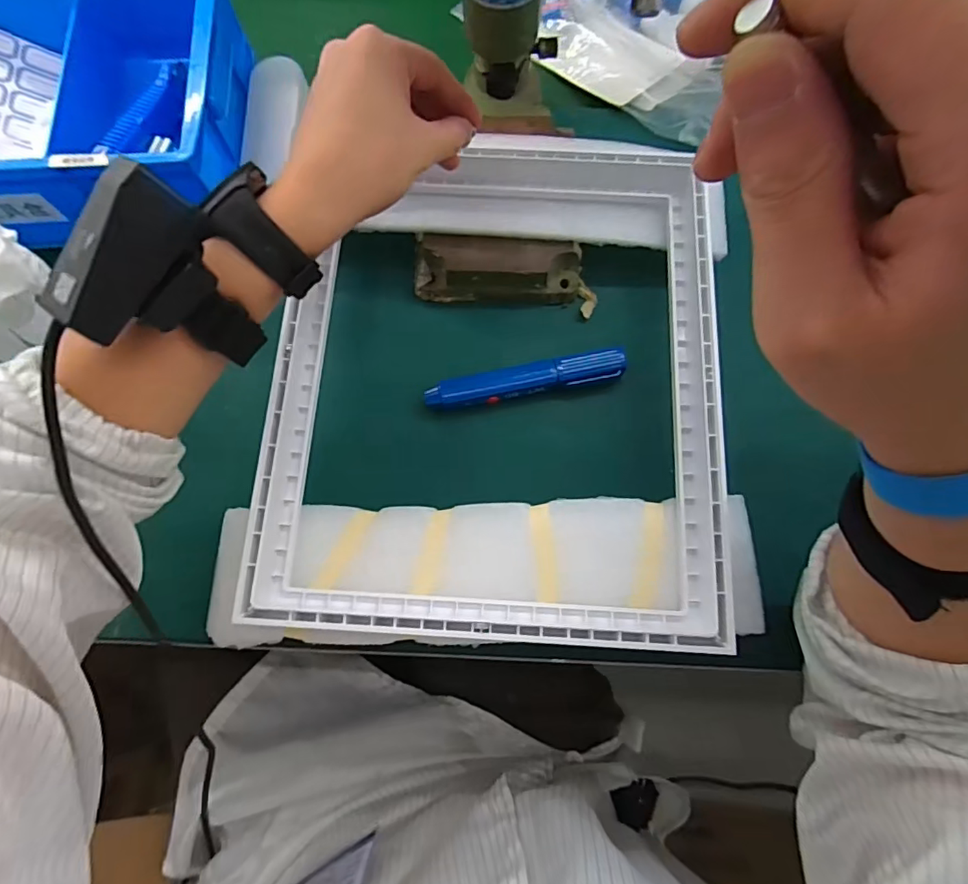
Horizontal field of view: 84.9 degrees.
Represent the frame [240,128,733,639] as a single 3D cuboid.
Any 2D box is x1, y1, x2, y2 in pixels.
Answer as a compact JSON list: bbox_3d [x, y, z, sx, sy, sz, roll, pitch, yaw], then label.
[{"bbox_3d":[0.012,-0.057,0.341,0.277,0.026,0.344,3,75,1],"label":"frame"}]

